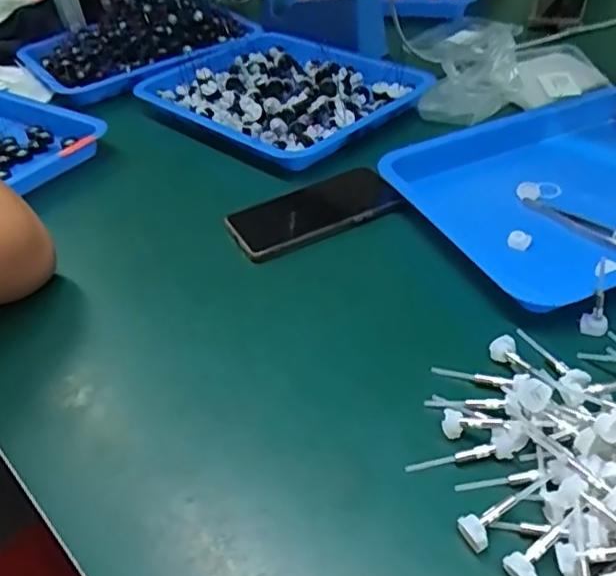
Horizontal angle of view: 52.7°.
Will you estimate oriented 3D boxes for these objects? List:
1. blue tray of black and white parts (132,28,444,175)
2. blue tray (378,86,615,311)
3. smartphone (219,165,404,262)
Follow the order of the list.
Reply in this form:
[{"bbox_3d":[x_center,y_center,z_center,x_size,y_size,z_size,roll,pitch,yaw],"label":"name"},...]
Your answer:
[{"bbox_3d":[-0.042,-0.258,0.795,0.333,0.051,0.259,26,51,33],"label":"blue tray of black and white parts"},{"bbox_3d":[0.271,-0.104,0.586,0.327,0.047,0.252,-19,42,-13],"label":"blue tray"},{"bbox_3d":[0.006,-0.073,0.602,0.159,0.010,0.083,-21,43,-12],"label":"smartphone"}]

